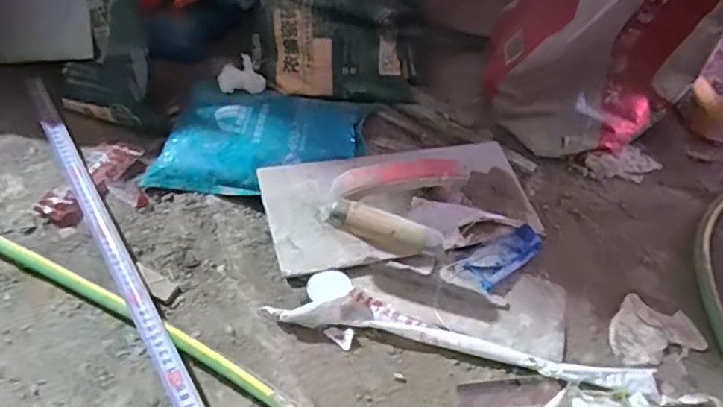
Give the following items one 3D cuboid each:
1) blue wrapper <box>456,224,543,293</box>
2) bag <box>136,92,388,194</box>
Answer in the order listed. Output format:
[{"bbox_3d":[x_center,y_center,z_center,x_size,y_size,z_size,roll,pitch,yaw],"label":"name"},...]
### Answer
[{"bbox_3d":[0.165,0.058,0.670,0.102,0.013,0.046,-29,57,-28],"label":"blue wrapper"},{"bbox_3d":[-0.121,-0.079,0.729,0.296,0.051,0.133,-12,51,-17],"label":"bag"}]

